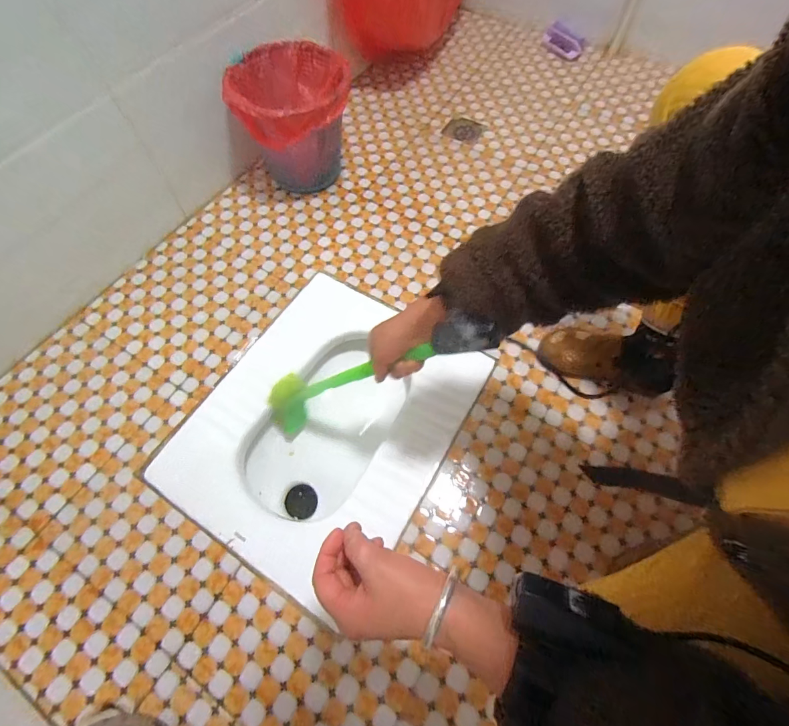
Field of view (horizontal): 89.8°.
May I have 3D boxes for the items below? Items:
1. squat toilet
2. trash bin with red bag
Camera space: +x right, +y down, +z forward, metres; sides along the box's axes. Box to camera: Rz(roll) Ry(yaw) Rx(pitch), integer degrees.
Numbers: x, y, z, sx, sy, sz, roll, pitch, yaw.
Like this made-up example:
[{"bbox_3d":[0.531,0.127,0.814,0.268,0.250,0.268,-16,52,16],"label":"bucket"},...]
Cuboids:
[{"bbox_3d":[-0.121,0.130,0.806,0.430,0.200,0.523,28,67,14],"label":"squat toilet"},{"bbox_3d":[-0.223,-0.559,0.921,0.236,0.225,0.232,-8,63,-3],"label":"trash bin with red bag"}]

